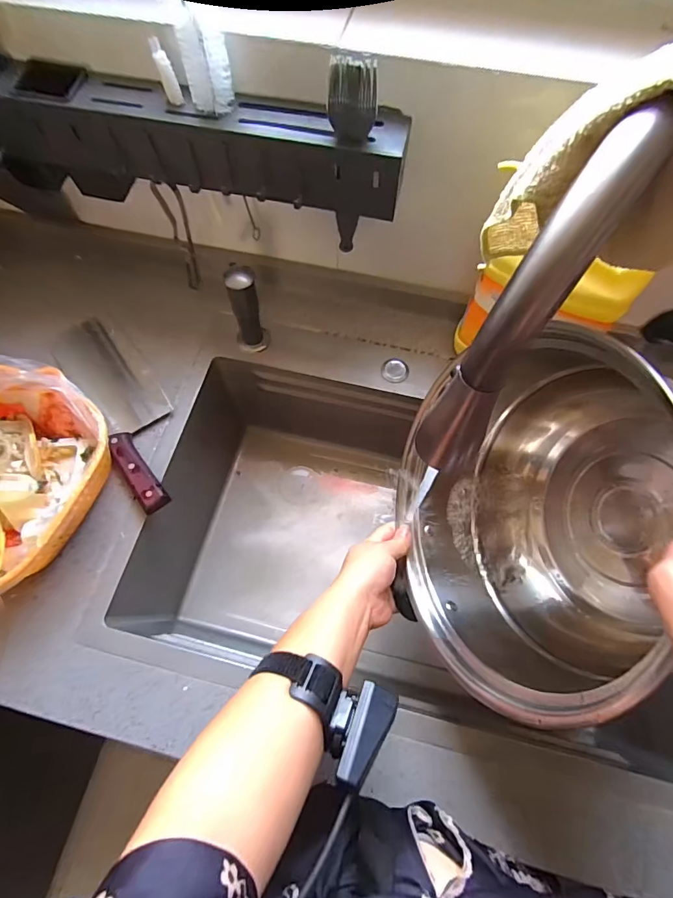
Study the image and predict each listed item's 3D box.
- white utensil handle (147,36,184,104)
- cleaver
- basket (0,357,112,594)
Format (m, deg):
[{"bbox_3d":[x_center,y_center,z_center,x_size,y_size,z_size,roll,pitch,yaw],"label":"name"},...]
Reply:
[{"bbox_3d":[-0.162,-0.358,0.409,0.011,0.050,0.014,-32,46,-12],"label":"white utensil handle"},{"bbox_3d":[-0.278,-0.062,0.560,0.087,0.038,0.317,-35,72,-14],"label":"cleaver"},{"bbox_3d":[-0.365,0.031,0.474,0.220,0.098,0.234,23,69,9],"label":"basket"}]

